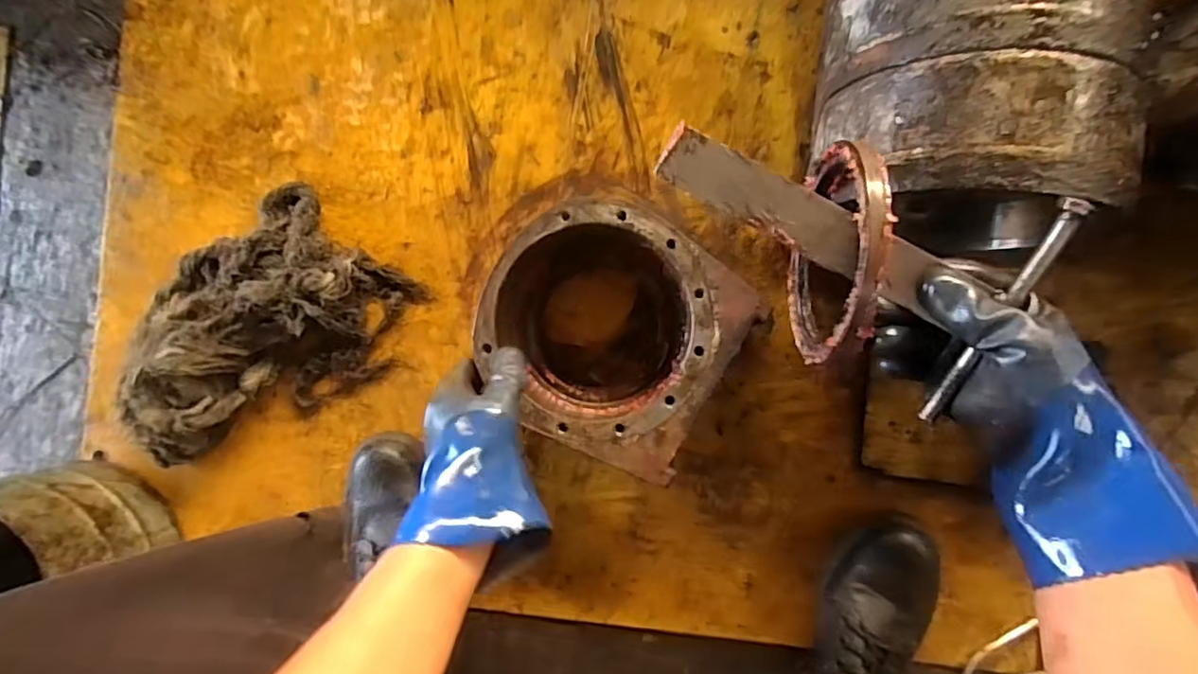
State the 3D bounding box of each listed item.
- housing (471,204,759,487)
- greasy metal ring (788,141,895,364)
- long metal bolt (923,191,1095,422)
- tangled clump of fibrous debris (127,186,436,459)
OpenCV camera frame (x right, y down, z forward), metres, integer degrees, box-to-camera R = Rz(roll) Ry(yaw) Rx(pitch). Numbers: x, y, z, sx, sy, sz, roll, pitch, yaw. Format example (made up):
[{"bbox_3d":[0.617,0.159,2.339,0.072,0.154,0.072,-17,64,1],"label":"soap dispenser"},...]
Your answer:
[{"bbox_3d":[0.008,-0.005,0.606,0.219,0.112,0.210,28,92,4],"label":"housing"},{"bbox_3d":[0.164,-0.056,0.434,0.023,0.147,0.143,2,90,4],"label":"greasy metal ring"},{"bbox_3d":[0.240,-0.013,0.373,0.014,0.015,0.151,29,108,4],"label":"long metal bolt"},{"bbox_3d":[-0.360,-0.003,0.637,0.293,0.082,0.208,-41,85,1],"label":"tangled clump of fibrous debris"}]

